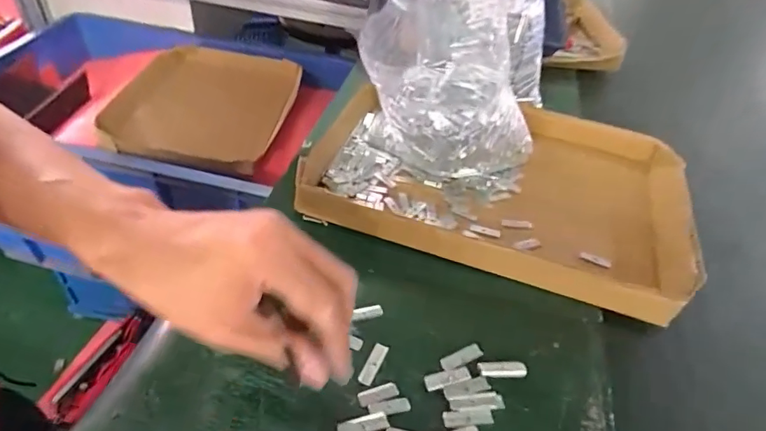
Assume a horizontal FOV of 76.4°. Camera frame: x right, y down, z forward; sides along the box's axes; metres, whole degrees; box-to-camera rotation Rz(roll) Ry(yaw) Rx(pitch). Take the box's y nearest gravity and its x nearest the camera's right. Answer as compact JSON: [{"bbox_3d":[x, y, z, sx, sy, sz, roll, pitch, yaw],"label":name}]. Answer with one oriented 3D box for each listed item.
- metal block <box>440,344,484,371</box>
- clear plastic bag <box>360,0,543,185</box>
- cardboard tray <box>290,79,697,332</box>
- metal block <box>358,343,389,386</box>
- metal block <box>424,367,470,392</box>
[{"bbox_3d":[0.053,0.094,0.324,0.030,0.004,0.010,-14,47,-20],"label":"metal block"},{"bbox_3d":[0.079,-0.165,0.453,0.166,0.248,0.210,13,44,7],"label":"clear plastic bag"},{"bbox_3d":[0.106,-0.034,0.452,0.330,0.039,0.228,14,44,8],"label":"cardboard tray"},{"bbox_3d":[-0.006,0.096,0.318,0.009,0.004,0.031,21,45,15],"label":"metal block"},{"bbox_3d":[0.042,0.104,0.312,0.030,0.004,0.011,-8,45,-14],"label":"metal block"}]

